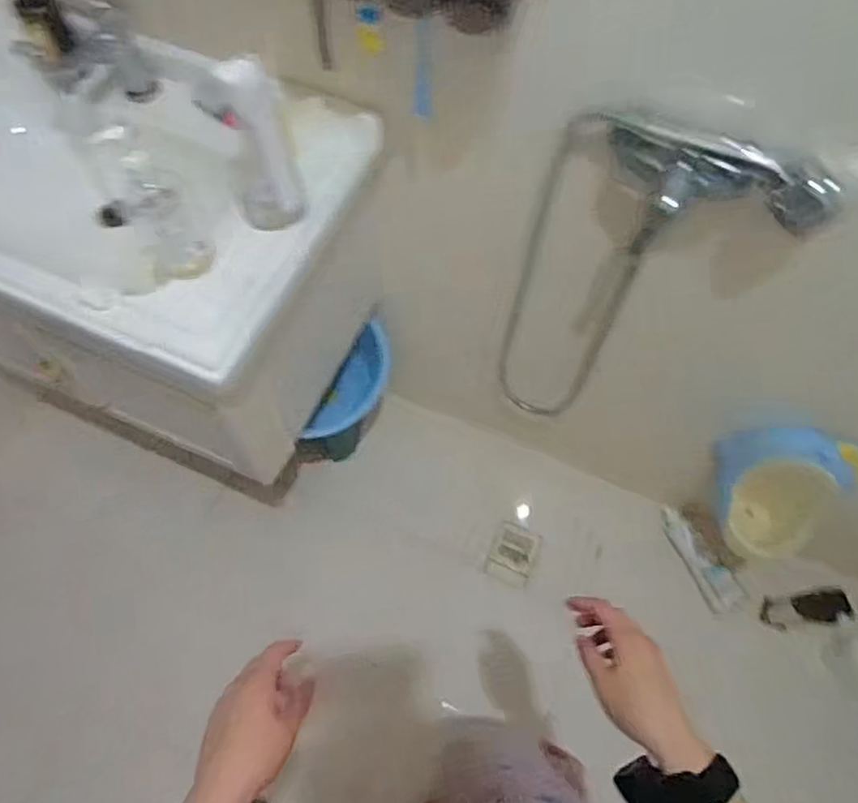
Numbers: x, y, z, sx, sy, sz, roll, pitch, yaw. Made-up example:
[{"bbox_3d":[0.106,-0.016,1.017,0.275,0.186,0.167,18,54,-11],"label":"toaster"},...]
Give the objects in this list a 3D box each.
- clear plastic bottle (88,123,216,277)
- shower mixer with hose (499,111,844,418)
[{"bbox_3d":[-0.329,-0.237,0.786,0.067,0.203,0.064,-34,69,-18],"label":"clear plastic bottle"},{"bbox_3d":[0.291,-0.130,1.022,0.341,0.668,0.126,24,64,10],"label":"shower mixer with hose"}]

